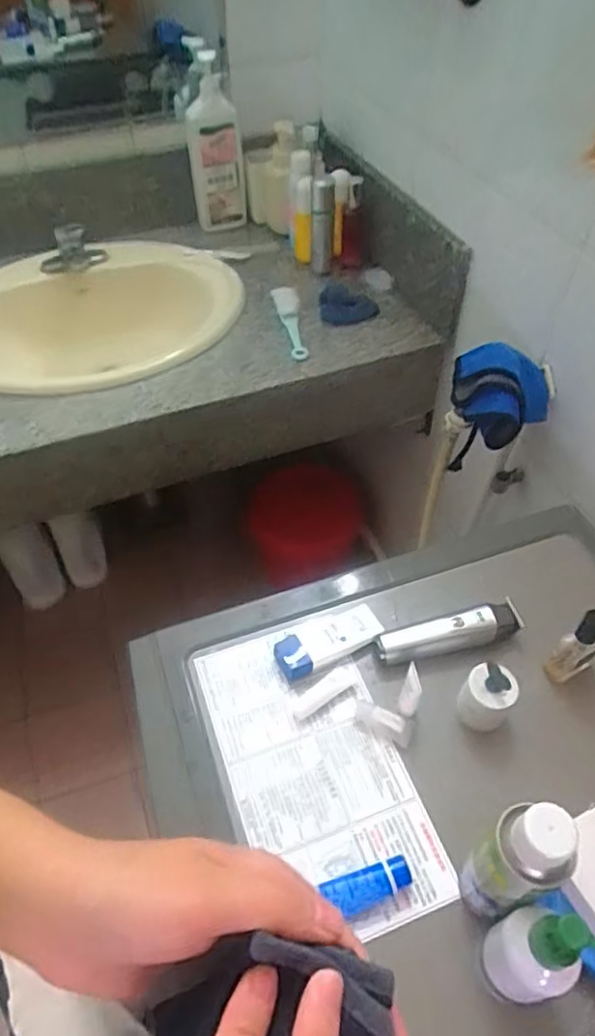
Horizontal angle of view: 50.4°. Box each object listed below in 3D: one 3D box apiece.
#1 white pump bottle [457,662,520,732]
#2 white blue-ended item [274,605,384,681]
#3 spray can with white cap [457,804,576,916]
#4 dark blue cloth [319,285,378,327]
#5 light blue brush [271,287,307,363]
[{"bbox_3d":[0.172,0.162,0.575,0.046,0.066,0.041,31,57,23],"label":"white pump bottle"},{"bbox_3d":[0.031,0.123,0.649,0.107,0.017,0.047,-21,54,-17],"label":"white blue-ended item"},{"bbox_3d":[0.148,0.238,0.438,0.043,0.150,0.048,-21,54,-17],"label":"spray can with white cap"},{"bbox_3d":[0.090,-0.376,1.122,0.101,0.028,0.081,-4,51,-4],"label":"dark blue cloth"},{"bbox_3d":[-0.010,-0.345,1.096,0.044,0.015,0.210,-8,51,-7],"label":"light blue brush"}]

